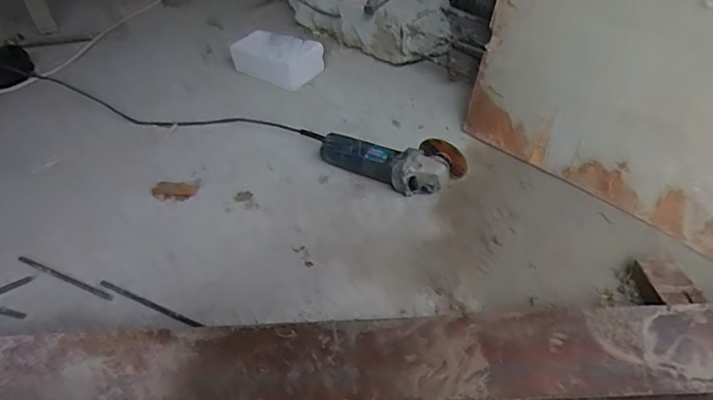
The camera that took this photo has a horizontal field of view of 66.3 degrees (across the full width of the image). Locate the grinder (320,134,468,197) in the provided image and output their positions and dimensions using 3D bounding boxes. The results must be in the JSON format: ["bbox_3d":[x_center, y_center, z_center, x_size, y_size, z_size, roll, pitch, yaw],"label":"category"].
[{"bbox_3d":[0.056,-0.070,1.026,0.274,0.074,0.090,14,46,21],"label":"grinder"}]

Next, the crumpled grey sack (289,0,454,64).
[{"bbox_3d":[0.013,-0.500,1.460,0.147,0.157,0.572,-35,50,-28],"label":"crumpled grey sack"}]

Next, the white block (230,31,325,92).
[{"bbox_3d":[-0.199,-0.363,1.377,0.206,0.089,0.146,23,48,28],"label":"white block"}]

